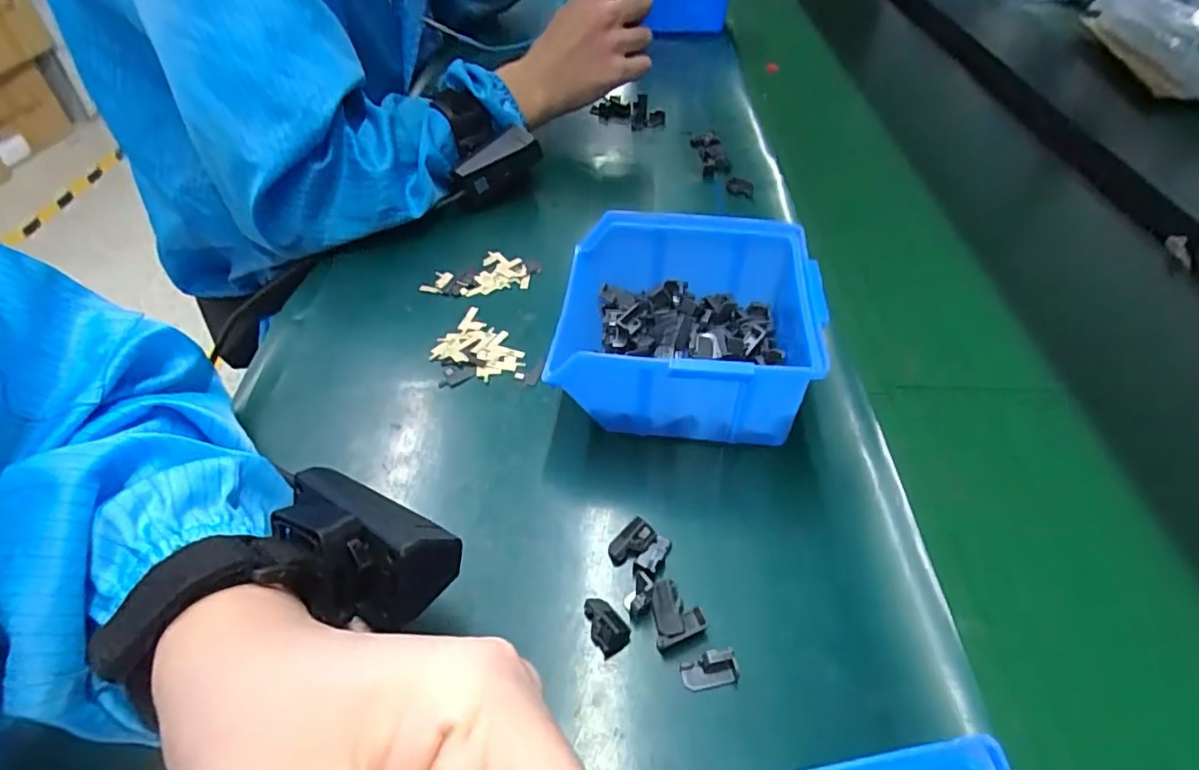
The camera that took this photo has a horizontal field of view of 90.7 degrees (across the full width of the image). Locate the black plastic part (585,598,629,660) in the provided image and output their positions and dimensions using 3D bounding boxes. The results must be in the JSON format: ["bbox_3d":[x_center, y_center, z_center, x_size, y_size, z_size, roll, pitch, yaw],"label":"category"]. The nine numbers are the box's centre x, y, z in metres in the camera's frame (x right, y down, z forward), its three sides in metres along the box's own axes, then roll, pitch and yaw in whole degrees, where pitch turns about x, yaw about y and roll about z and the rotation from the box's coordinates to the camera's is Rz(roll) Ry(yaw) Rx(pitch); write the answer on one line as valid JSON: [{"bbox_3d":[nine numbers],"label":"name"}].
[{"bbox_3d":[0.002,0.100,0.247,0.014,0.009,0.023,-26,53,-24],"label":"black plastic part"}]

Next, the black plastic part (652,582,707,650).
[{"bbox_3d":[0.032,0.095,0.250,0.020,0.011,0.023,-9,48,-11],"label":"black plastic part"}]

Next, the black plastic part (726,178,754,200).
[{"bbox_3d":[0.119,-0.165,0.499,0.023,0.018,0.008,6,47,3],"label":"black plastic part"}]

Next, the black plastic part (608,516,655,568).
[{"bbox_3d":[0.015,0.072,0.271,0.022,0.011,0.013,-28,54,-26],"label":"black plastic part"}]

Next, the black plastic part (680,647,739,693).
[{"bbox_3d":[0.044,0.113,0.234,0.020,0.014,0.011,-3,47,-6],"label":"black plastic part"}]

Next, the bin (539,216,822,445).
[{"bbox_3d":[0.046,-0.029,0.329,0.135,0.070,0.126,4,47,1],"label":"bin"}]

